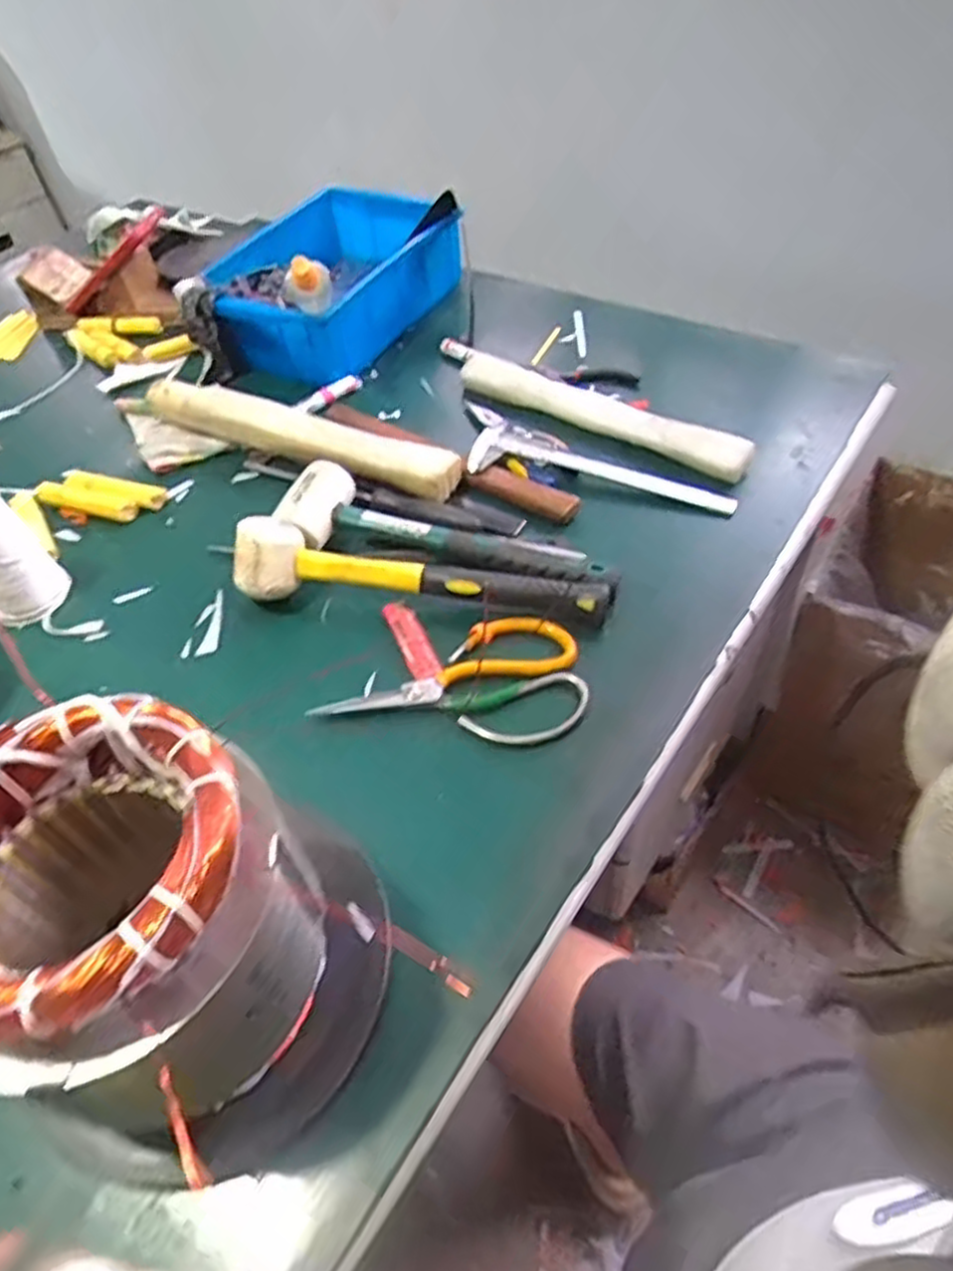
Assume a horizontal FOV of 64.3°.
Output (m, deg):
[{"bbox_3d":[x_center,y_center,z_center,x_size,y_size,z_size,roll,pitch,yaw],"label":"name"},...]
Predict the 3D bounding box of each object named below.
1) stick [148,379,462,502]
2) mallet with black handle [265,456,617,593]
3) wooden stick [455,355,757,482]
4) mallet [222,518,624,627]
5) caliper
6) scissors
[{"bbox_3d":[-0.169,-0.181,0.699,0.336,0.046,0.042,17,53,20],"label":"stick"},{"bbox_3d":[-0.031,-0.074,0.591,0.280,0.036,0.076,18,53,21],"label":"mallet with black handle"},{"bbox_3d":[0.114,-0.208,0.705,0.288,0.034,0.037,25,56,26],"label":"wooden stick"},{"bbox_3d":[-0.042,-0.048,0.569,0.284,0.063,0.052,2,49,9],"label":"mallet"},{"bbox_3d":[0.086,-0.147,0.665,0.268,0.020,0.079,26,56,26],"label":"caliper"},{"bbox_3d":[-0.007,0.026,0.537,0.171,0.024,0.100,8,50,13],"label":"scissors"}]

